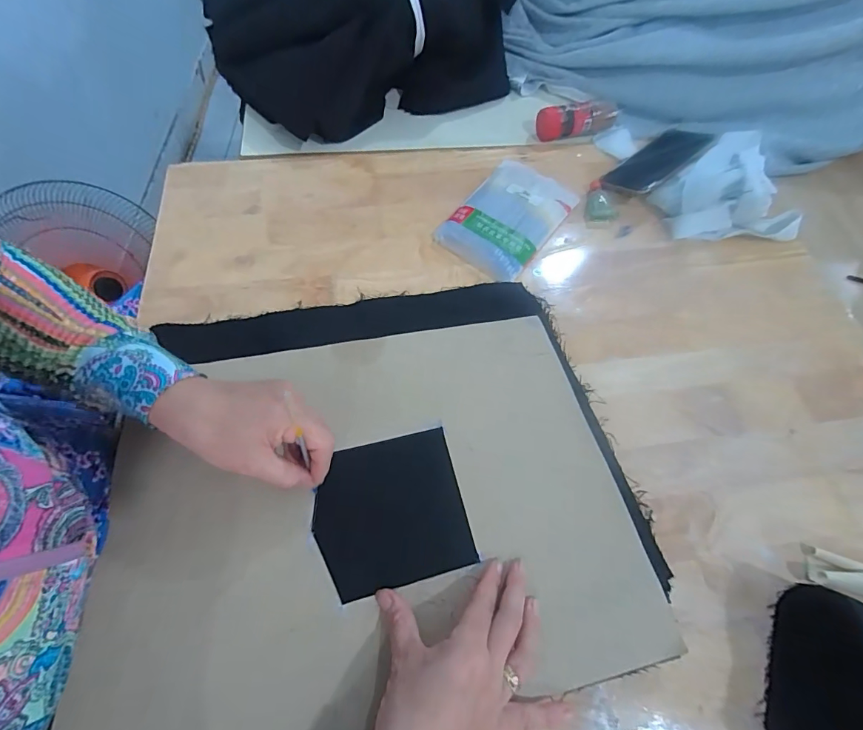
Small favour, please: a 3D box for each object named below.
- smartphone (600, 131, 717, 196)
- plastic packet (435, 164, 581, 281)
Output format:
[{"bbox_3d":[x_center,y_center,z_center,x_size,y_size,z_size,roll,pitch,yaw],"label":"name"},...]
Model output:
[{"bbox_3d":[0.295,-0.261,0.547,0.137,0.013,0.075,-42,53,-9],"label":"smartphone"},{"bbox_3d":[0.095,-0.184,0.521,0.110,0.017,0.175,34,66,13],"label":"plastic packet"}]

